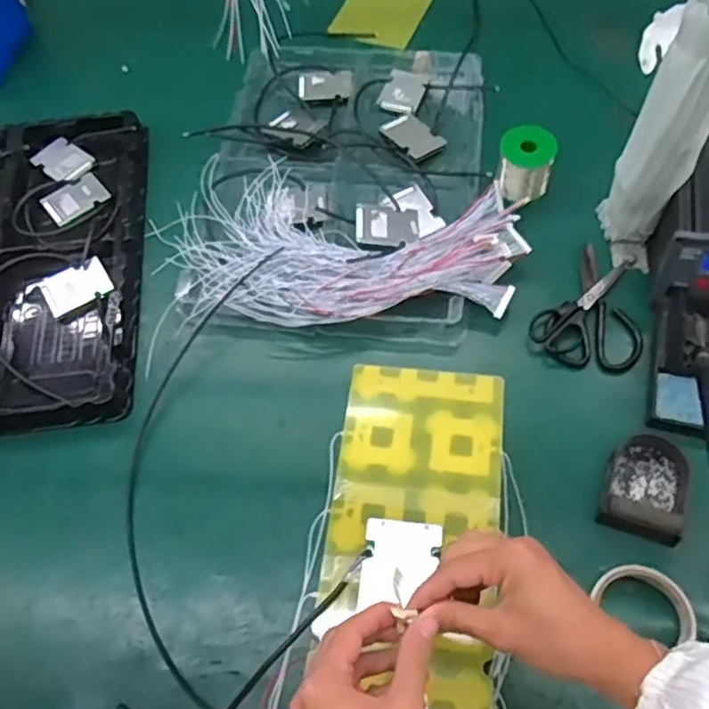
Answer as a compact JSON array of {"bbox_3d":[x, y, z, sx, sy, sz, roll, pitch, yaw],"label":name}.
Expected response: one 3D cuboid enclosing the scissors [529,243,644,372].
[{"bbox_3d":[0.286,-0.046,0.776,0.116,0.020,0.159,30,68,18],"label":"scissors"}]

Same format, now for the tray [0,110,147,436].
[{"bbox_3d":[-0.455,-0.120,0.849,0.347,0.030,0.469,-6,62,1],"label":"tray"}]

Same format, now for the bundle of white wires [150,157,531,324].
[{"bbox_3d":[-0.016,-0.139,0.816,0.428,0.043,0.241,7,63,7],"label":"bundle of white wires"}]

